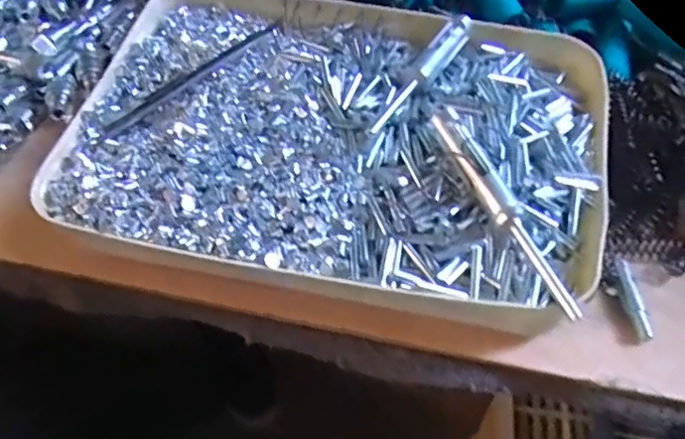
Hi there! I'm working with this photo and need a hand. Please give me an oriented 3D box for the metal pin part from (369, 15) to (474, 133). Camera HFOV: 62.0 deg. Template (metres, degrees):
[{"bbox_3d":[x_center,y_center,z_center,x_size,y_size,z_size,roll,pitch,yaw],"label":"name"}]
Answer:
[{"bbox_3d":[0.054,-0.096,0.372,0.014,0.014,0.128,25,55,21],"label":"metal pin part"}]

